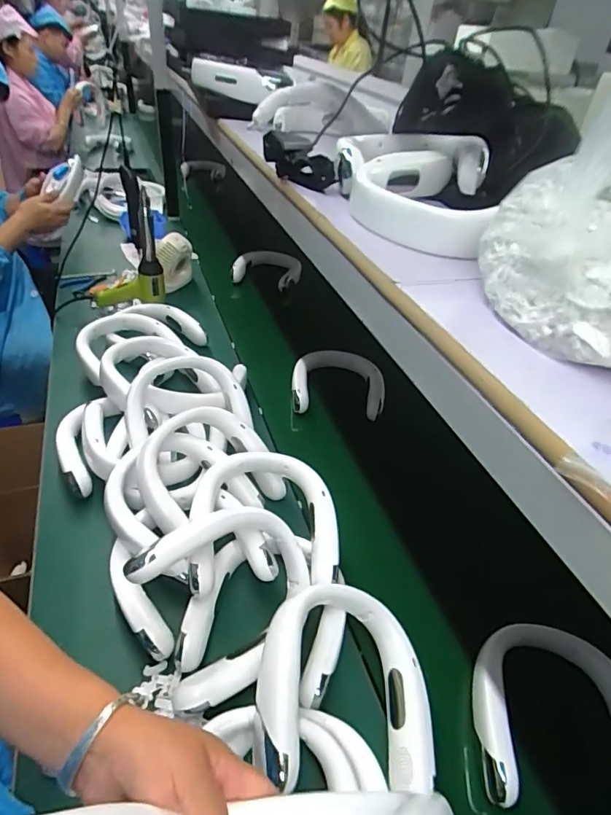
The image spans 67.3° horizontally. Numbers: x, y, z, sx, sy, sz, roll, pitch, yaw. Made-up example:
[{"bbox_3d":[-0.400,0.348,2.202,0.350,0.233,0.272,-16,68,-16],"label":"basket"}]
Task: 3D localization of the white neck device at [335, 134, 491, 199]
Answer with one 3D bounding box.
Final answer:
[{"bbox_3d":[0.122,-0.293,0.560,0.159,0.059,0.092,-3,42,-11],"label":"white neck device"}]

